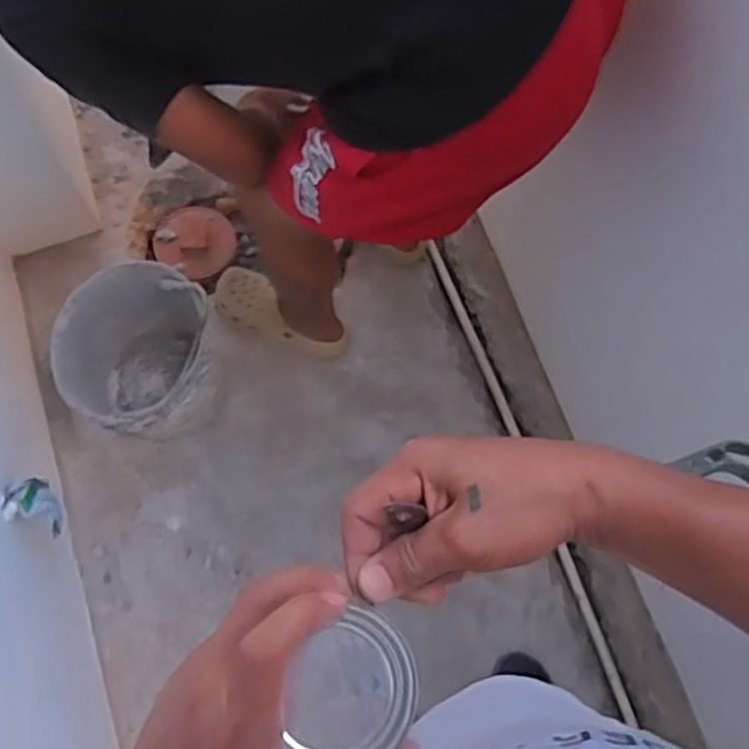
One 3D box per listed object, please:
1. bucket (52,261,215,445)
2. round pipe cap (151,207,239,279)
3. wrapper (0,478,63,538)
[{"bbox_3d":[-0.412,-0.022,1.337,0.250,0.286,0.282,-17,74,-6],"label":"bucket"},{"bbox_3d":[-0.394,-0.291,1.598,0.183,0.027,0.155,30,74,8],"label":"round pipe cap"},{"bbox_3d":[-0.512,0.195,1.105,0.102,0.041,0.071,19,73,5],"label":"wrapper"}]

